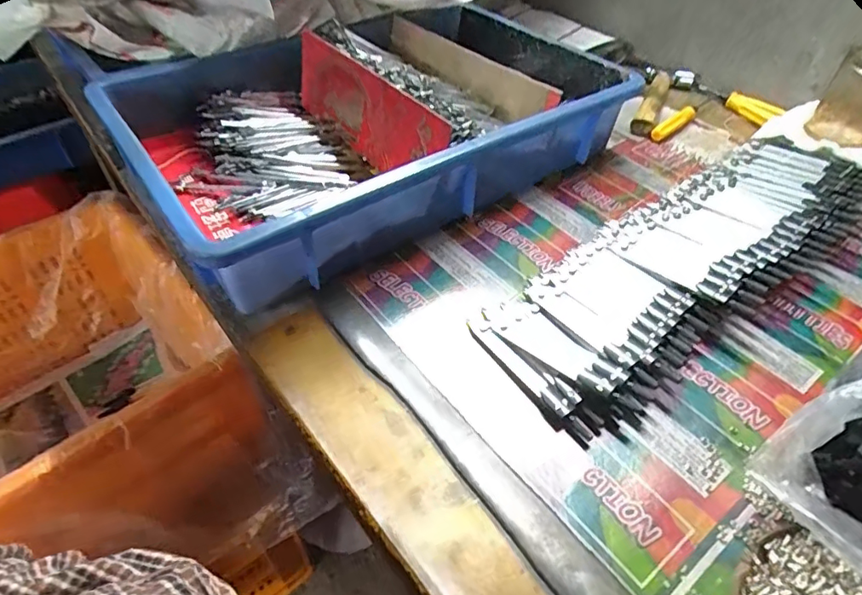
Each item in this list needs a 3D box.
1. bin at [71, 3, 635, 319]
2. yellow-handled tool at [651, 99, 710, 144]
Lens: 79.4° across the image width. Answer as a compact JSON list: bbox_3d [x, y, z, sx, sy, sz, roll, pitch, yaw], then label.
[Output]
[{"bbox_3d":[-0.054,-0.177,0.503,0.415,0.084,0.310,-28,53,-24],"label":"bin"},{"bbox_3d":[0.280,-0.200,0.576,0.017,0.015,0.115,36,56,29],"label":"yellow-handled tool"}]

